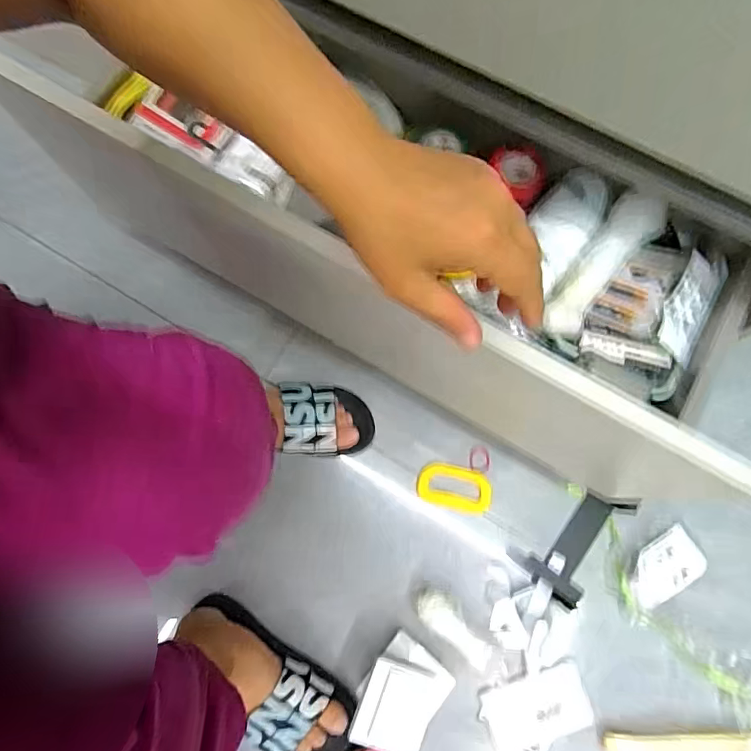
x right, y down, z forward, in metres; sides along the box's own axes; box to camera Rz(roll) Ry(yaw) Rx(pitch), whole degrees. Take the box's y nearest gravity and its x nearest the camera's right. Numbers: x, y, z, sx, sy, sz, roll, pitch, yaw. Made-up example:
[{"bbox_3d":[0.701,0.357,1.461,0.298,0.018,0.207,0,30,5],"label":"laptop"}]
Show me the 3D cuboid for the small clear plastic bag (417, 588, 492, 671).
[{"bbox_3d":[0.102,0.326,0.617,0.118,0.040,0.046,44,81,9],"label":"small clear plastic bag"}]

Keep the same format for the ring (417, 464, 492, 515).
[{"bbox_3d":[0.113,0.161,0.677,0.103,0.008,0.060,11,78,2],"label":"ring"}]

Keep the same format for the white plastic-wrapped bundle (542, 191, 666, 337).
[{"bbox_3d":[0.240,-0.112,0.525,0.051,0.032,0.171,40,79,10],"label":"white plastic-wrapped bundle"}]

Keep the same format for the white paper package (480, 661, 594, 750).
[{"bbox_3d":[0.208,0.430,0.606,0.132,0.016,0.085,-16,78,-4],"label":"white paper package"}]

